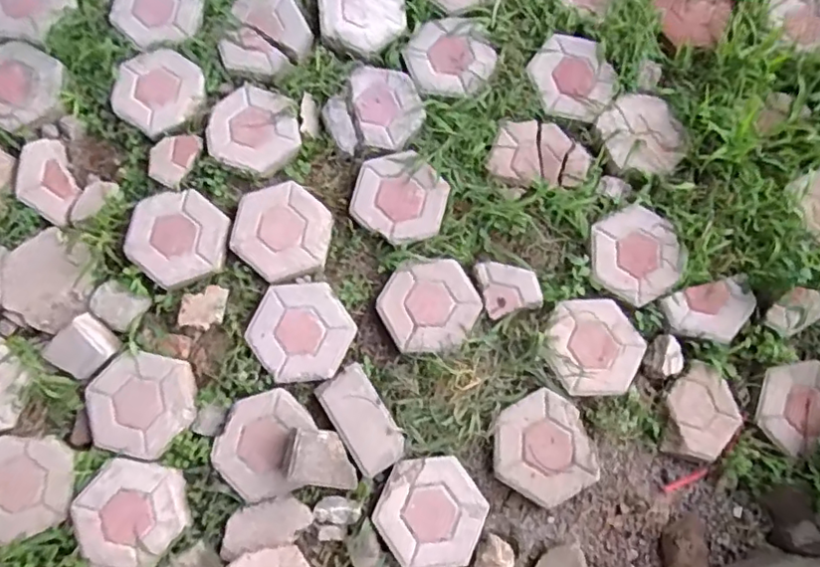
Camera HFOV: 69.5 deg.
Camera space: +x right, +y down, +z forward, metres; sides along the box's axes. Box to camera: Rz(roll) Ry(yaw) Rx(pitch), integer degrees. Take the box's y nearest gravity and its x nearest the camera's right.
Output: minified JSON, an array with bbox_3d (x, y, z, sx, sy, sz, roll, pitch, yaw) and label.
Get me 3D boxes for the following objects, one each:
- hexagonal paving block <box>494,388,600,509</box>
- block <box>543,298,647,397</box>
[{"bbox_3d":[0.257,0.325,1.151,0.198,0.048,0.199,-27,77,-8],"label":"hexagonal paving block"},{"bbox_3d":[0.381,0.130,1.208,0.212,0.036,0.200,-2,75,-1],"label":"block"}]

